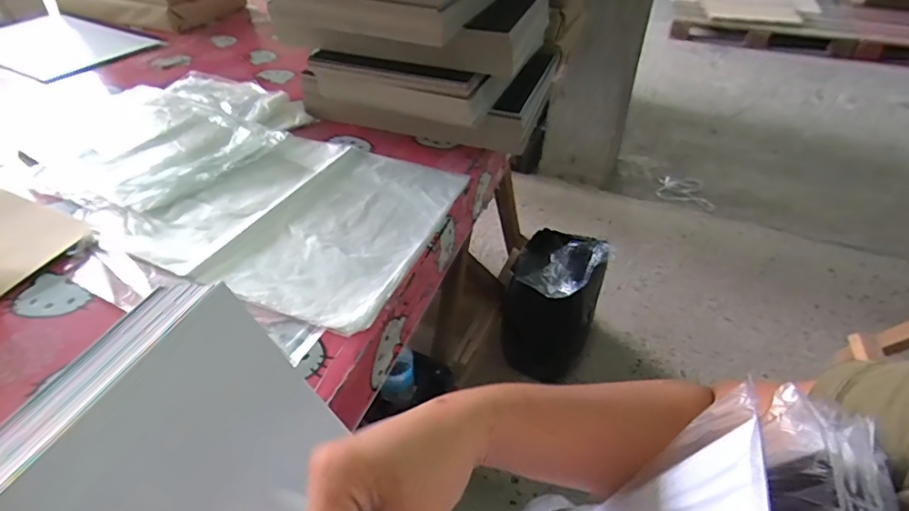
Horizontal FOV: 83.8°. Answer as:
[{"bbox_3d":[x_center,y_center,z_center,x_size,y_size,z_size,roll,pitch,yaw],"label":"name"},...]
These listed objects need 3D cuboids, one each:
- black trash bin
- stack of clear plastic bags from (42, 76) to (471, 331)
[{"bbox_3d":[0.275,0.131,1.441,0.238,0.344,0.266,14,43,14],"label":"black trash bin"},{"bbox_3d":[-0.295,-0.120,0.705,0.623,0.034,0.353,29,50,23],"label":"stack of clear plastic bags"}]

